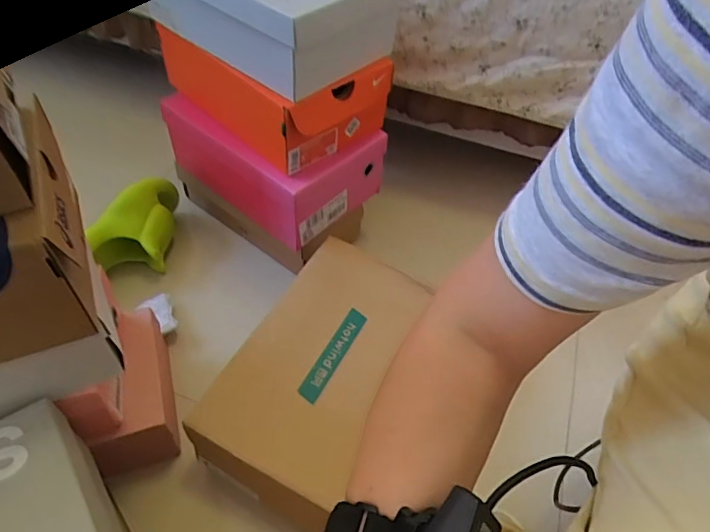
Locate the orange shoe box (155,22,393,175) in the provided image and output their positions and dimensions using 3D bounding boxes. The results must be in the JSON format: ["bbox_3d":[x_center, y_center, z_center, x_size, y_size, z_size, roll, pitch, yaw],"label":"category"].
[{"bbox_3d":[-0.118,-0.270,0.706,0.211,0.111,0.271,-35,61,-28],"label":"orange shoe box"}]

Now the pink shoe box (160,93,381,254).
[{"bbox_3d":[-0.125,-0.188,0.781,0.284,0.120,0.207,36,57,23],"label":"pink shoe box"}]

